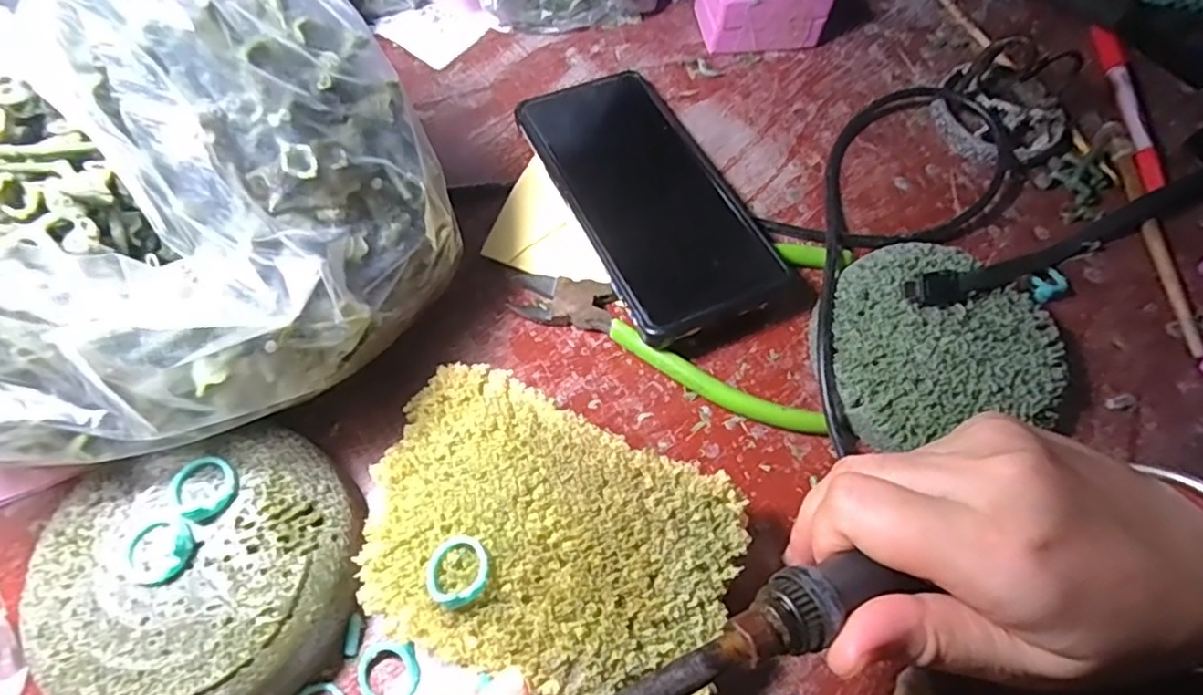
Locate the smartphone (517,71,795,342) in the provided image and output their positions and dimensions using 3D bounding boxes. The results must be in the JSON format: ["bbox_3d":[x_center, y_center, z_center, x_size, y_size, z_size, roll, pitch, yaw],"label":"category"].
[{"bbox_3d":[0.024,-0.079,0.319,0.085,0.010,0.161,-21,62,-14],"label":"smartphone"}]

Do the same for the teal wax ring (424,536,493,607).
[{"bbox_3d":[-0.047,0.073,0.210,0.021,0.012,0.021,1,65,-1],"label":"teal wax ring"}]

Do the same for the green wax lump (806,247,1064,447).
[{"bbox_3d":[0.147,-0.004,0.288,0.103,0.025,0.088,-7,65,-7],"label":"green wax lump"}]

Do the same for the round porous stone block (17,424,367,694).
[{"bbox_3d":[-0.136,0.082,0.228,0.099,0.039,0.092,1,64,-3],"label":"round porous stone block"}]

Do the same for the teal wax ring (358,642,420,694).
[{"bbox_3d":[-0.077,0.118,0.230,0.021,0.004,0.021,1,64,-3],"label":"teal wax ring"}]

